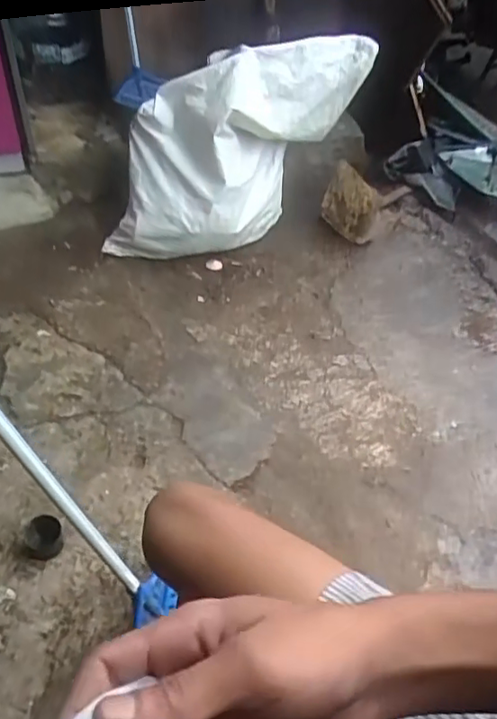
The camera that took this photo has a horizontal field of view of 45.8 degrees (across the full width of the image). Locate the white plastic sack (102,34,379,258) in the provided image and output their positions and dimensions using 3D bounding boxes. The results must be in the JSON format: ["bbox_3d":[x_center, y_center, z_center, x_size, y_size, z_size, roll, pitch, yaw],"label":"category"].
[{"bbox_3d":[-0.041,-0.573,1.577,0.559,0.651,0.426,19,48,10],"label":"white plastic sack"}]

